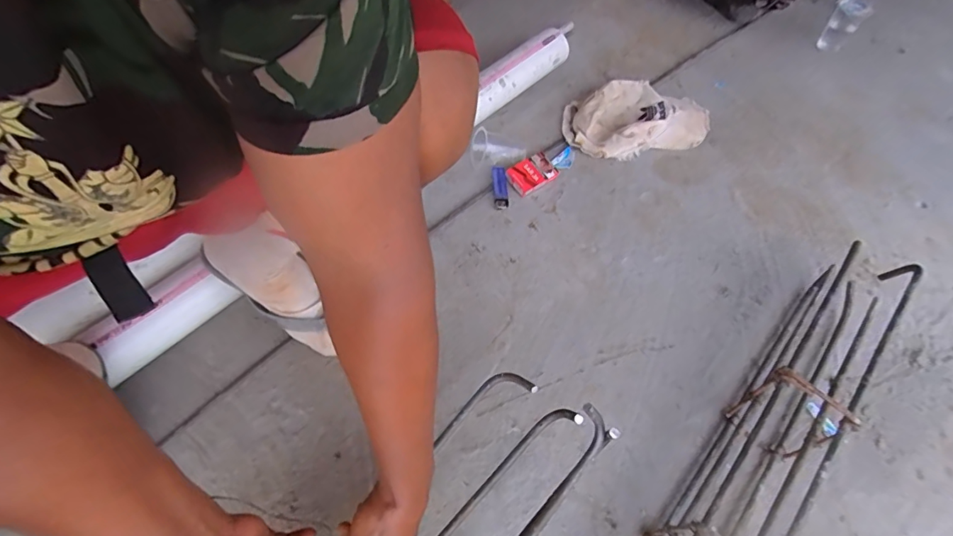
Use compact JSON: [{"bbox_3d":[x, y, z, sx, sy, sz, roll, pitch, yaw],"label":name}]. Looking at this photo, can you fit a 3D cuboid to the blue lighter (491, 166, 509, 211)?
[{"bbox_3d":[0.040,-0.139,0.807,0.023,0.009,0.085,-4,70,-4],"label":"blue lighter"}]

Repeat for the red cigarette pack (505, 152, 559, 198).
[{"bbox_3d":[0.097,-0.165,0.826,0.085,0.024,0.057,-31,63,-19],"label":"red cigarette pack"}]

